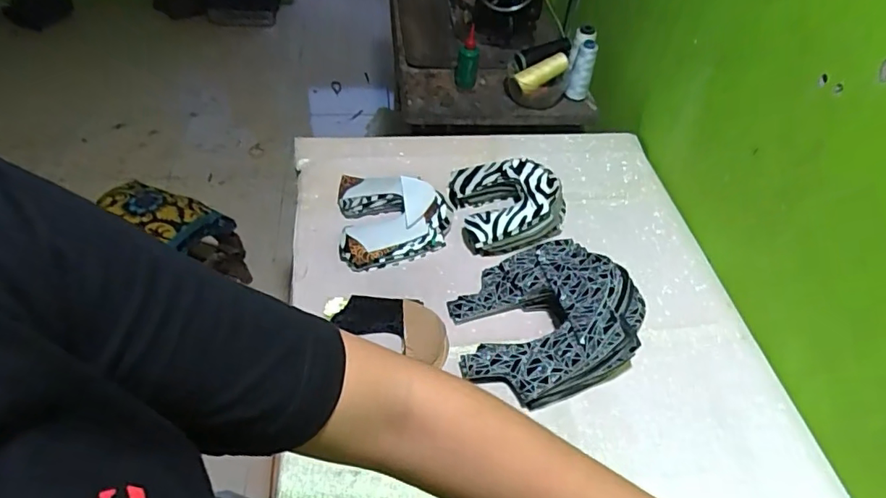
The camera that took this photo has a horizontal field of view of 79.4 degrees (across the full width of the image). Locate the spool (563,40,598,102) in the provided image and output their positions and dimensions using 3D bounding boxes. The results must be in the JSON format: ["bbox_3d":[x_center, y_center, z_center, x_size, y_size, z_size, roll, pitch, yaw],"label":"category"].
[{"bbox_3d":[0.272,-0.341,1.050,0.041,0.138,0.034,19,48,11],"label":"spool"}]

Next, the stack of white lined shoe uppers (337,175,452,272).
[{"bbox_3d":[-0.070,-0.053,0.784,0.163,0.041,0.168,-3,48,-9],"label":"stack of white lined shoe uppers"}]

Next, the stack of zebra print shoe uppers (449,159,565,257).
[{"bbox_3d":[0.101,-0.073,0.805,0.167,0.061,0.161,-2,48,-8],"label":"stack of zebra print shoe uppers"}]

